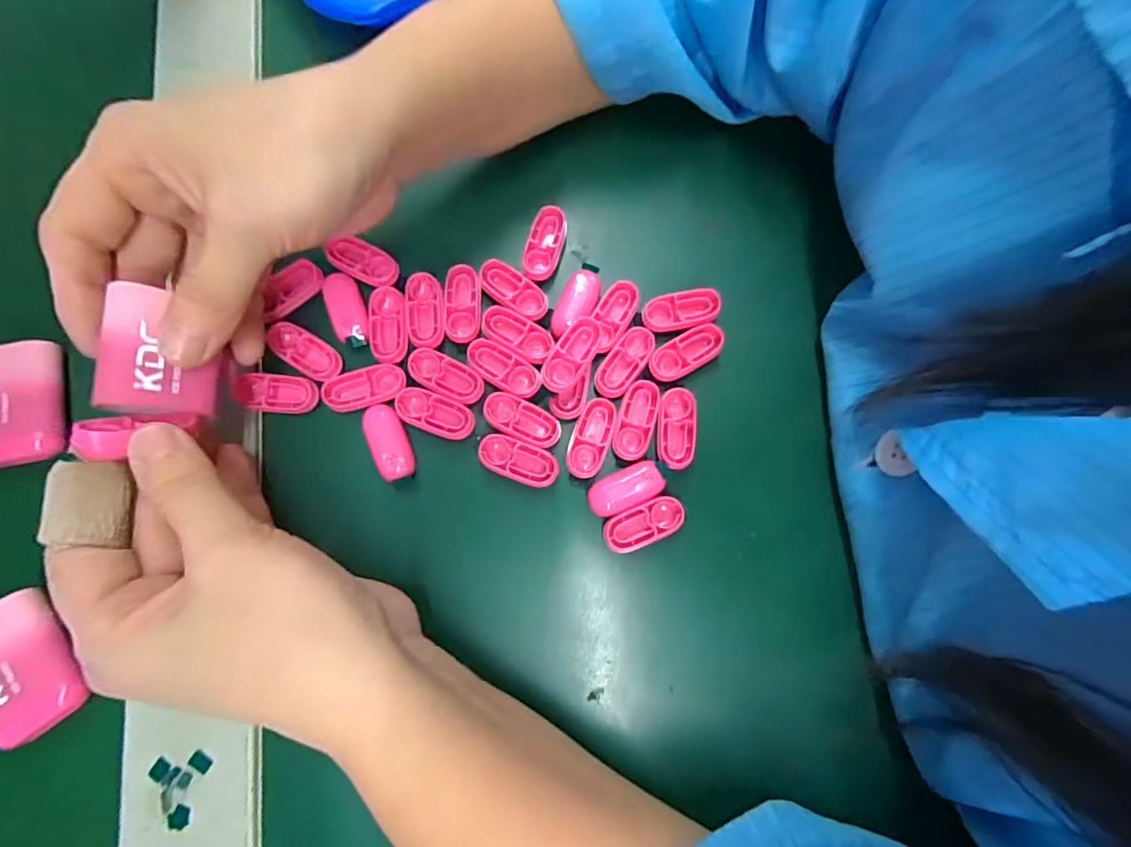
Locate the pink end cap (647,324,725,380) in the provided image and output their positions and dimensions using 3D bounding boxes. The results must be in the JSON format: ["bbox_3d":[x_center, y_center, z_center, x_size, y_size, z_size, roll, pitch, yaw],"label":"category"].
[{"bbox_3d":[0.053,-0.031,0.235,0.035,0.004,0.015,-30,81,-5],"label":"pink end cap"}]

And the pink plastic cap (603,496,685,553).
[{"bbox_3d":[0.032,0.041,0.218,0.034,0.004,0.015,-22,80,-4],"label":"pink plastic cap"}]

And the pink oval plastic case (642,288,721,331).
[{"bbox_3d":[0.052,-0.050,0.237,0.034,0.004,0.016,-11,80,-2],"label":"pink oval plastic case"}]

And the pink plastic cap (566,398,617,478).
[{"bbox_3d":[0.011,0.006,0.225,0.016,0.004,0.034,21,80,4],"label":"pink plastic cap"}]

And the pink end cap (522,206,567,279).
[{"bbox_3d":[-0.009,-0.082,0.245,0.017,0.007,0.033,7,79,2],"label":"pink end cap"}]

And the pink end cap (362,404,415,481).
[{"bbox_3d":[-0.074,0.007,0.222,0.015,0.004,0.032,-25,80,-4],"label":"pink end cap"}]

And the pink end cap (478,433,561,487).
[{"bbox_3d":[-0.019,0.015,0.222,0.034,0.004,0.016,18,80,3],"label":"pink end cap"}]

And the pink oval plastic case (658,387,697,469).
[{"bbox_3d":[0.047,0.002,0.228,0.016,0.004,0.034,4,79,1],"label":"pink oval plastic case"}]

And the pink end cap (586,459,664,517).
[{"bbox_3d":[0.025,0.027,0.222,0.032,0.004,0.015,-23,80,-4],"label":"pink end cap"}]

